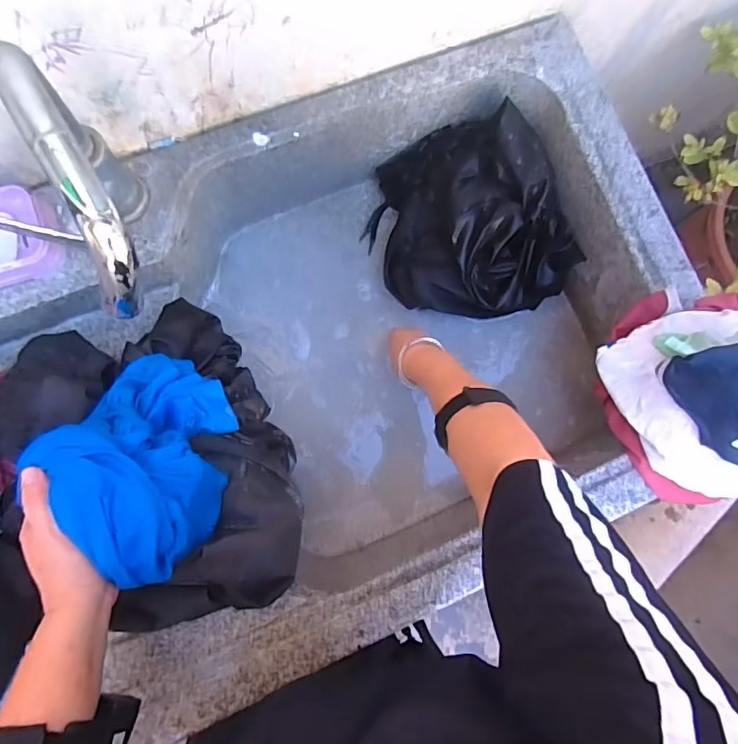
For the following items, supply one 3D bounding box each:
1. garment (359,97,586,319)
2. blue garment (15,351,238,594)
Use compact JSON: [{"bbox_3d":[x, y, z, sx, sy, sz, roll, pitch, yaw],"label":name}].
[{"bbox_3d":[0.134,-0.199,0.670,0.215,0.155,0.256,-25,86,-9],"label":"garment"},{"bbox_3d":[-0.182,0.071,0.428,0.147,0.085,0.153,37,80,0],"label":"blue garment"}]

